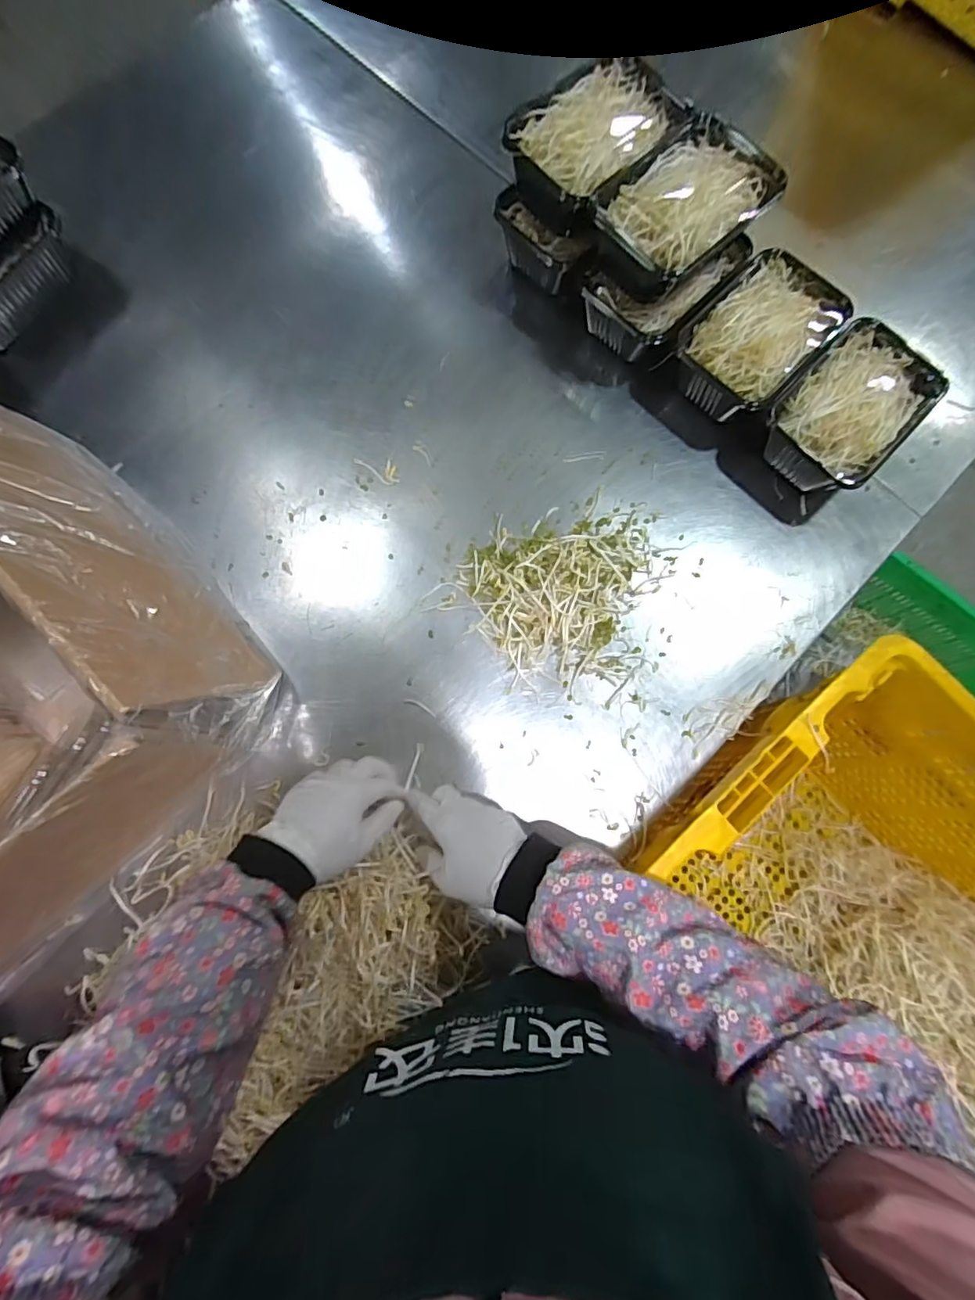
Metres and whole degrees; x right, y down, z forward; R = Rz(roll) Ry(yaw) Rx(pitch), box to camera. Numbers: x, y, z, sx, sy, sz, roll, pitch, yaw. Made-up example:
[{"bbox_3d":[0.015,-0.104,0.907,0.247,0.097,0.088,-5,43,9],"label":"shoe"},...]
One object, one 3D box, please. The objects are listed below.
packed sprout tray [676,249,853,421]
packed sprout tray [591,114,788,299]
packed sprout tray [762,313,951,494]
[{"bbox_3d":[0.293,-0.338,0.614,0.124,0.067,0.181,40,80,7],"label":"packed sprout tray"},{"bbox_3d":[0.193,-0.438,0.561,0.179,0.067,0.123,-41,82,-9],"label":"packed sprout tray"},{"bbox_3d":[0.385,-0.255,0.601,0.121,0.067,0.185,42,81,7],"label":"packed sprout tray"}]

